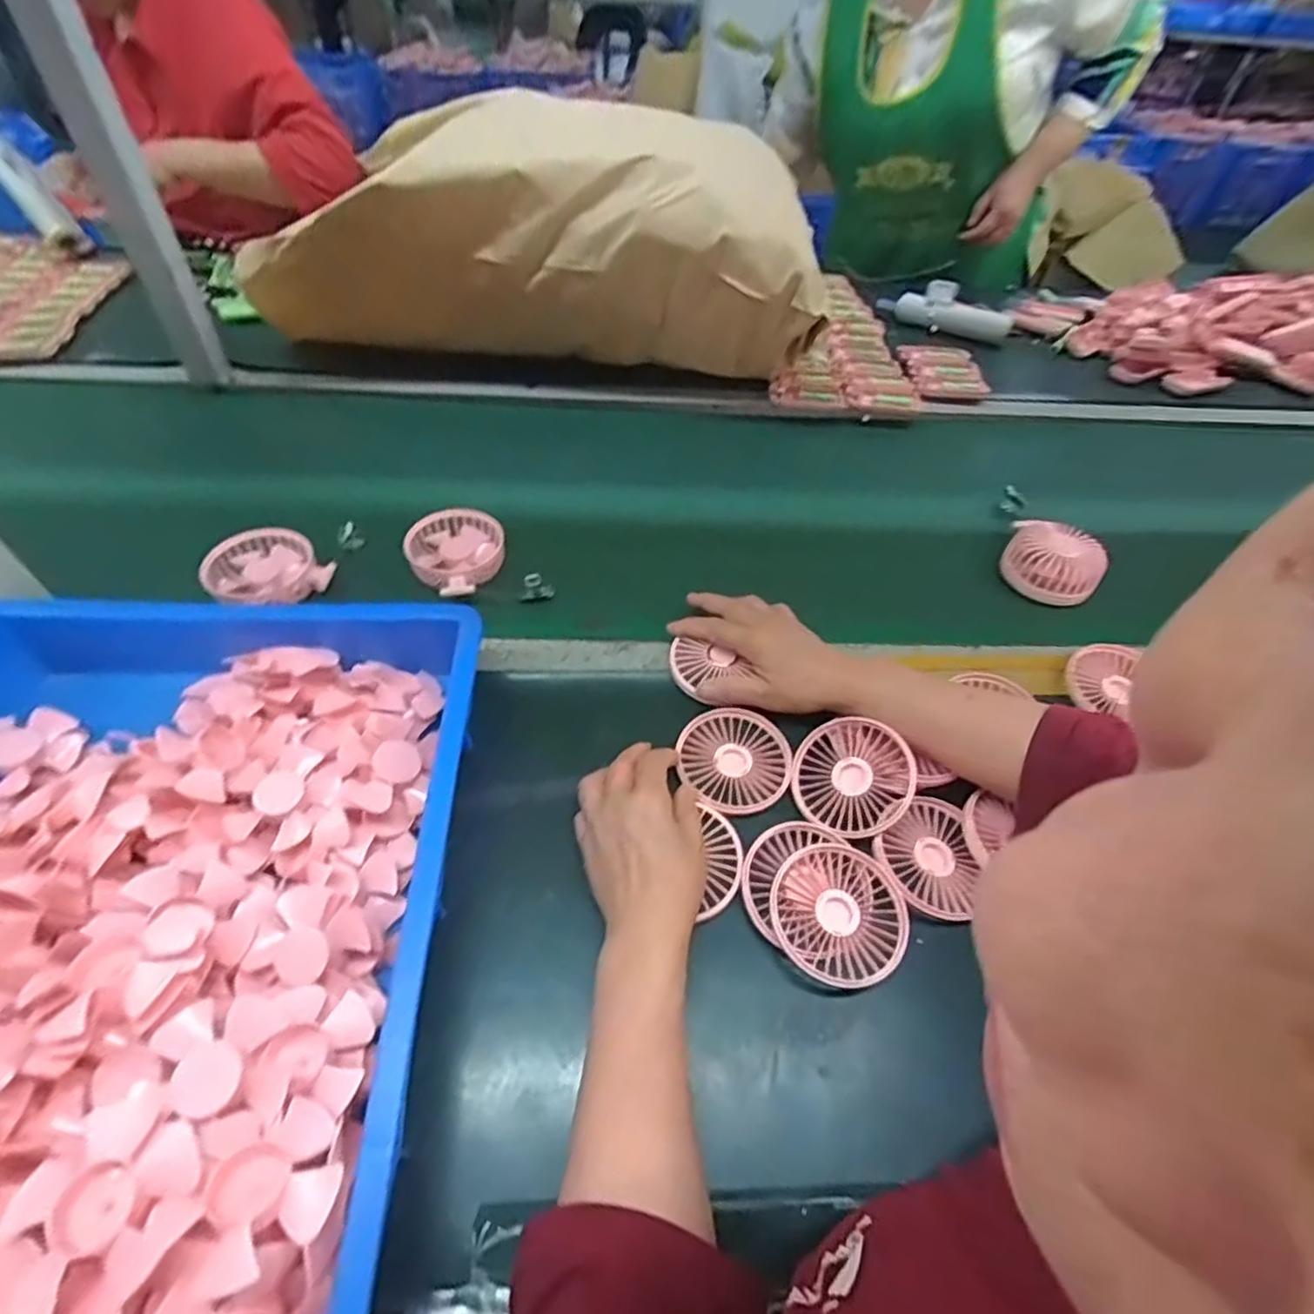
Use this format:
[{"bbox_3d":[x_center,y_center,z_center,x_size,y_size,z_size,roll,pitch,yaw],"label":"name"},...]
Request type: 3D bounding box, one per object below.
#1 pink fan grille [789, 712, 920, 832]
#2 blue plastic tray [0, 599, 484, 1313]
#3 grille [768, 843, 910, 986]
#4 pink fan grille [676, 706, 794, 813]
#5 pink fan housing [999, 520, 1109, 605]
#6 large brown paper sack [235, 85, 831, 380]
[{"bbox_3d":[0.145,0.091,0.497,0.085,0.013,0.082,-12,58,20],"label":"pink fan grille"},{"bbox_3d":[-0.318,0.191,0.351,0.388,0.078,0.560,1,49,-3],"label":"blue plastic tray"},{"bbox_3d":[0.120,0.168,0.439,0.086,0.015,0.084,21,51,14],"label":"grille"},{"bbox_3d":[0.060,0.079,0.515,0.086,0.011,0.085,2,49,-2],"label":"pink fan grille"},{"bbox_3d":[0.395,-0.094,0.668,0.084,0.055,0.069,22,51,14],"label":"pink fan housing"},{"bbox_3d":[-0.134,-0.568,0.884,0.679,0.202,0.364,3,49,-1],"label":"large brown paper sack"}]

